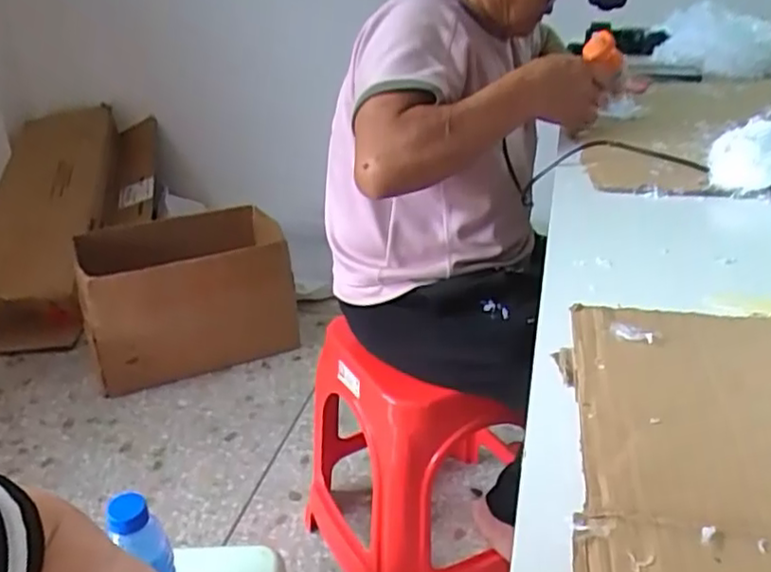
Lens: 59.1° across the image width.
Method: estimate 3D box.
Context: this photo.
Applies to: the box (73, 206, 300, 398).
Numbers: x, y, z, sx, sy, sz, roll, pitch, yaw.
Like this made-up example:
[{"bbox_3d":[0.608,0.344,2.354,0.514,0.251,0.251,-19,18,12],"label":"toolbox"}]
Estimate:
[{"bbox_3d":[-0.529,0.011,1.815,0.512,0.314,0.304,-16,32,-26],"label":"box"}]

